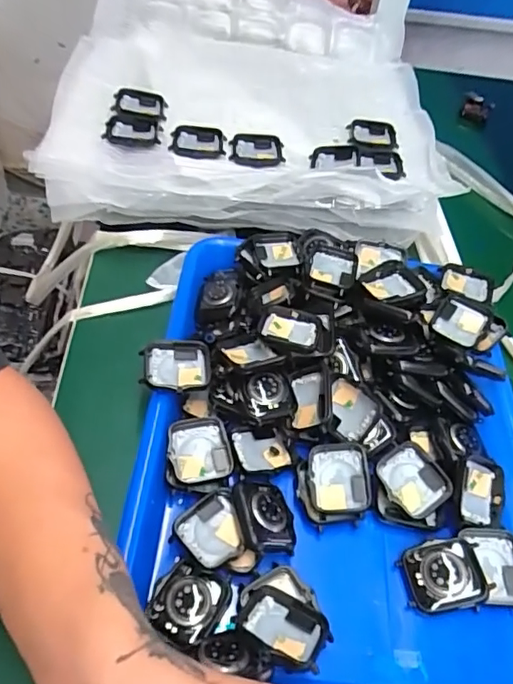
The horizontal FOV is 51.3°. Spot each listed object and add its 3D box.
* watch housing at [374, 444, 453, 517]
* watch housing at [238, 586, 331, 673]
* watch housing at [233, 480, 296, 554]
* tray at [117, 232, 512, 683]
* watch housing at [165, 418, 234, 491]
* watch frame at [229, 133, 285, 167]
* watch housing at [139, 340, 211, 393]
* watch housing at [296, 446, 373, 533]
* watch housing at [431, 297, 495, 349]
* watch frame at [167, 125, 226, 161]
[{"bbox_3d":[0.101,0.086,0.341,0.034,0.012,0.041,-27,56,-29],"label":"watch housing"},{"bbox_3d":[0.016,0.151,0.283,0.044,0.009,0.031,28,52,16],"label":"watch housing"},{"bbox_3d":[0.005,0.104,0.317,0.035,0.011,0.043,15,43,-29],"label":"watch housing"},{"bbox_3d":[0.055,0.057,0.358,0.267,0.071,0.322,10,49,1],"label":"tray"},{"bbox_3d":[-0.036,0.069,0.336,0.041,0.011,0.043,-2,50,-9],"label":"watch housing"},{"bbox_3d":[0.001,-0.170,0.478,0.047,0.015,0.040,4,50,-3],"label":"watch frame"},{"bbox_3d":[-0.053,0.017,0.356,0.045,0.012,0.037,0,55,-13],"label":"watch housing"},{"bbox_3d":[0.049,0.089,0.336,0.044,0.011,0.047,-6,57,1],"label":"watch housing"},{"bbox_3d":[0.153,-0.016,0.399,0.037,0.012,0.045,30,53,18],"label":"watch housing"},{"bbox_3d":[-0.052,-0.178,0.475,0.048,0.009,0.045,1,50,-6],"label":"watch frame"}]

